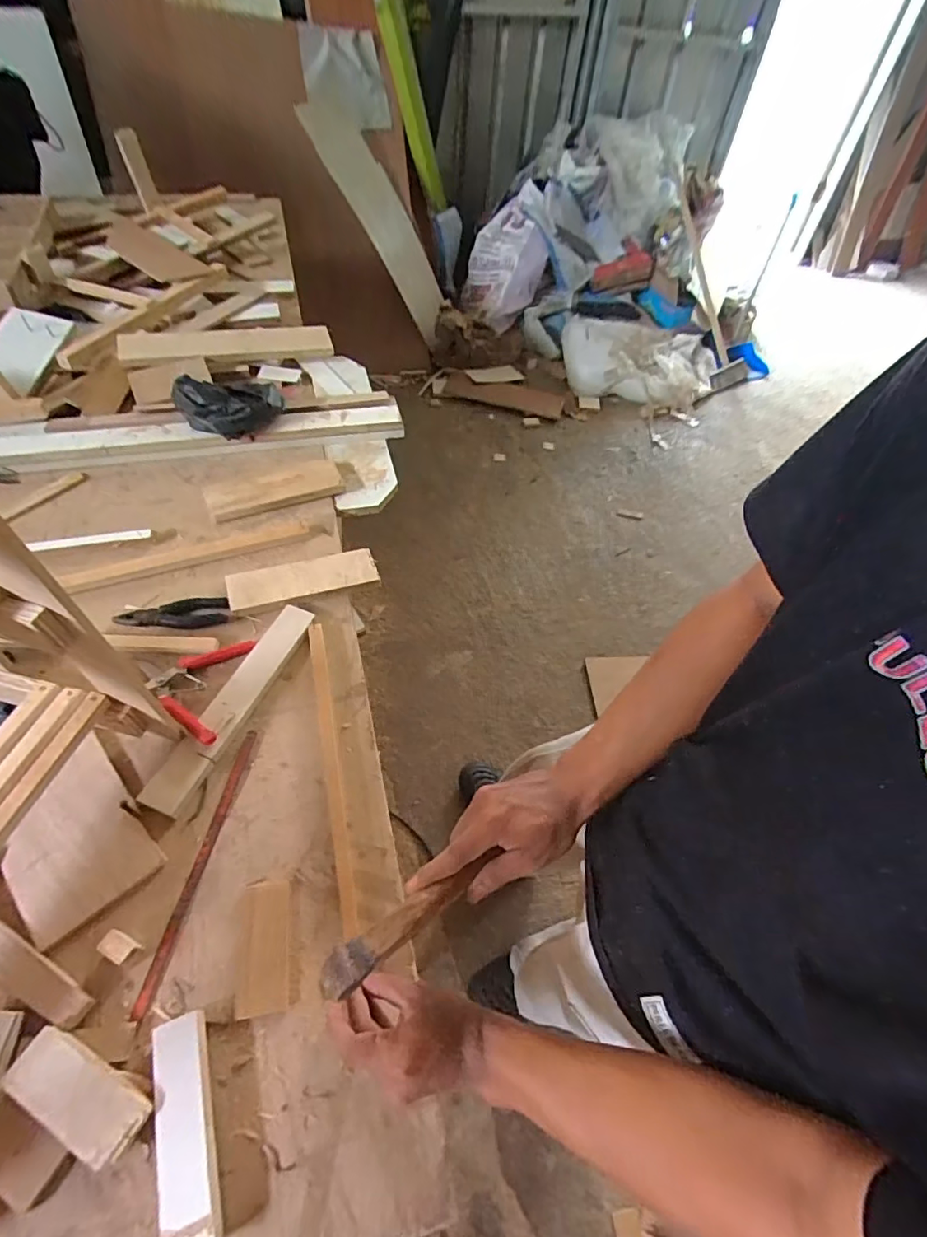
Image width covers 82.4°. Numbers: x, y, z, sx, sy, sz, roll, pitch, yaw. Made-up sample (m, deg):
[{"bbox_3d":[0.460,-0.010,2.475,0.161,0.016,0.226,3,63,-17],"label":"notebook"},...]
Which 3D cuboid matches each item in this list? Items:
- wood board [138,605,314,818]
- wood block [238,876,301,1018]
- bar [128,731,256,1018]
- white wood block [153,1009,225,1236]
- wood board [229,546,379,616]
[{"bbox_3d":[-0.287,0.102,0.673,0.049,0.018,0.295,19,54,11],"label":"wood board"},{"bbox_3d":[-0.191,0.321,0.522,0.051,0.012,0.111,-6,53,-10],"label":"wood block"},{"bbox_3d":[-0.281,0.255,0.572,0.016,0.008,0.281,8,53,3],"label":"bar"},{"bbox_3d":[-0.228,0.417,0.435,0.041,0.020,0.151,-16,56,-16],"label":"white wood block"},{"bbox_3d":[-0.238,-0.060,0.790,0.212,0.020,0.065,-15,55,-14],"label":"wood board"}]

